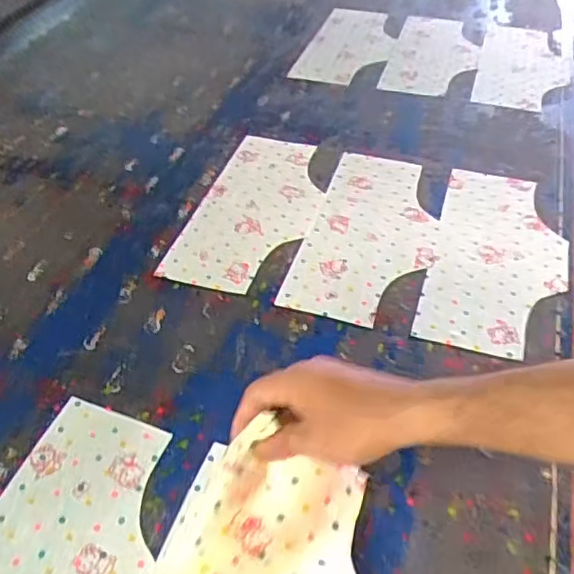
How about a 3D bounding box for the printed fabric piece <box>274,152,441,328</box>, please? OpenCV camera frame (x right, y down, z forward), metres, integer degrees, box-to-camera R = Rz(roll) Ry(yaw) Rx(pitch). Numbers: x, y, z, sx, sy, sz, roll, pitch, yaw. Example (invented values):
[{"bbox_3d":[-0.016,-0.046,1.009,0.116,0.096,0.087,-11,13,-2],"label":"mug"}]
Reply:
[{"bbox_3d":[0.105,-0.076,0.742,0.150,0.005,0.308,11,47,13],"label":"printed fabric piece"}]

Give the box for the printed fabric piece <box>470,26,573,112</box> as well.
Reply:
[{"bbox_3d":[0.417,-0.391,1.048,0.149,0.014,0.331,17,44,10],"label":"printed fabric piece"}]

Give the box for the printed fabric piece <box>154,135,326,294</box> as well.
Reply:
[{"bbox_3d":[-0.039,-0.111,0.786,0.152,0.006,0.315,11,47,12],"label":"printed fabric piece"}]

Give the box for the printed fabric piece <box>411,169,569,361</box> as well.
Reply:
[{"bbox_3d":[0.251,-0.044,0.706,0.148,0.008,0.307,12,47,14],"label":"printed fabric piece"}]

